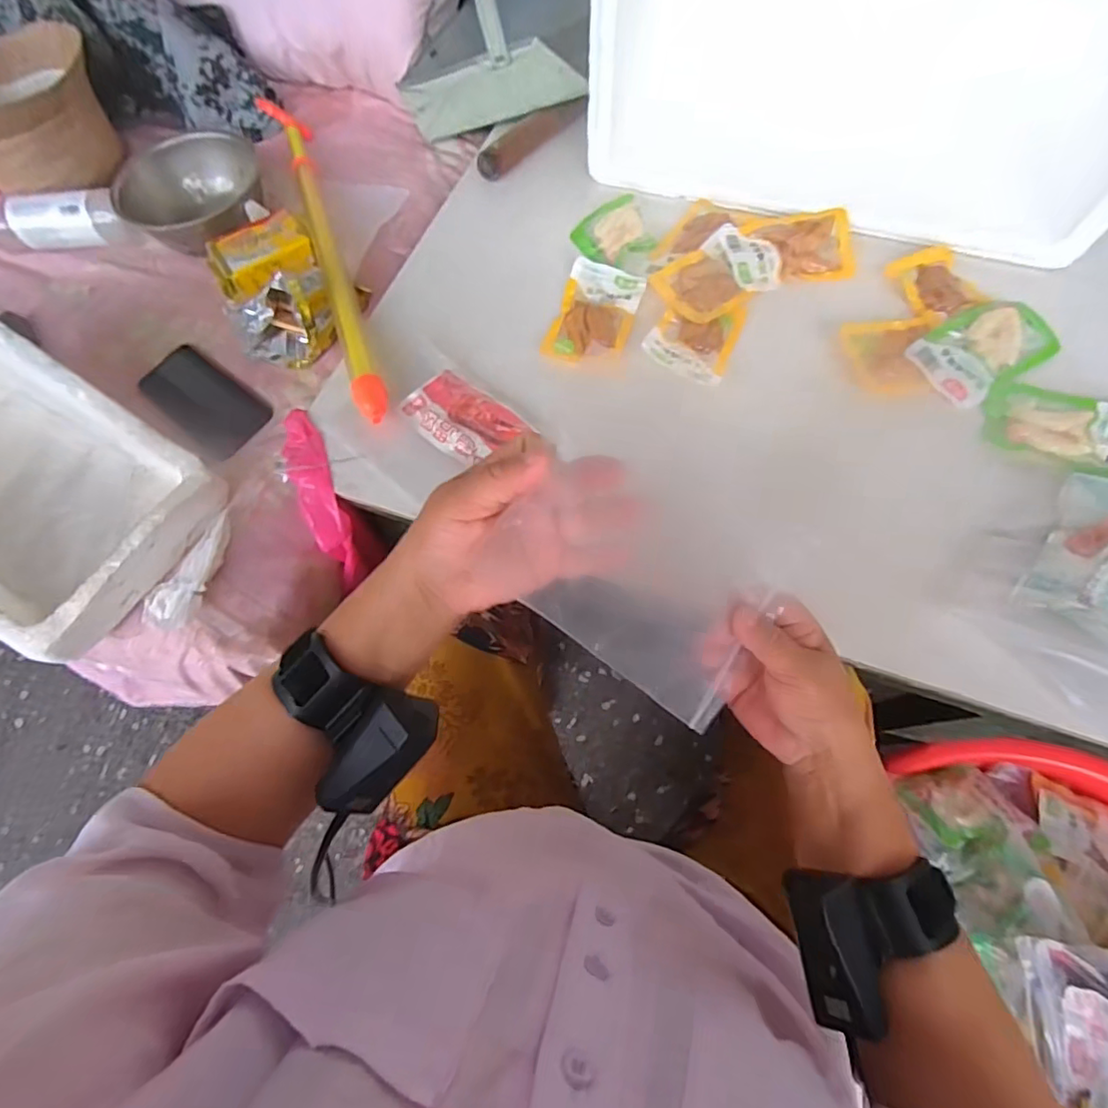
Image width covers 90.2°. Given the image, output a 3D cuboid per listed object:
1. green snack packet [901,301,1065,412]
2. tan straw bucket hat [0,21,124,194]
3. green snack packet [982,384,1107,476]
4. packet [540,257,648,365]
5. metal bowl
[{"bbox_3d":[0.417,-0.202,0.534,0.141,0.009,0.080,-32,69,-12],"label":"green snack packet"},{"bbox_3d":[-0.715,-0.588,0.740,0.232,0.117,0.235,33,71,15],"label":"tan straw bucket hat"},{"bbox_3d":[0.466,-0.112,0.495,0.141,0.008,0.082,16,68,9],"label":"green snack packet"},{"bbox_3d":[0.044,-0.252,0.575,0.081,0.011,0.132,15,67,8],"label":"packet"},{"bbox_3d":[-0.452,-0.460,0.714,0.172,0.078,0.172,-1,66,1],"label":"metal bowl"}]

